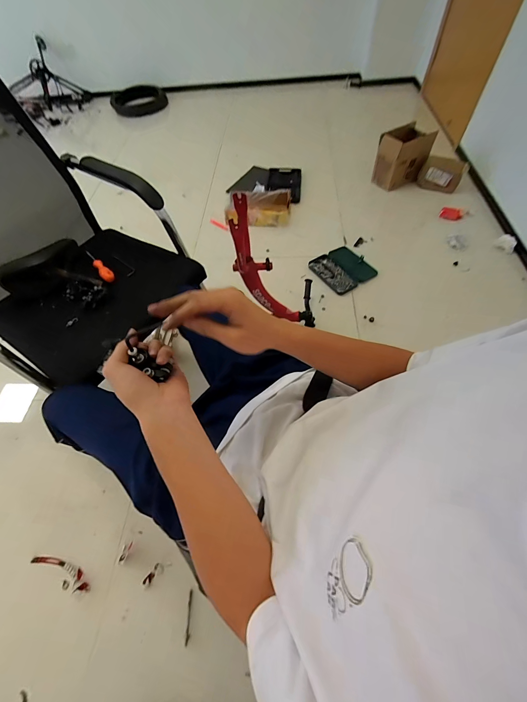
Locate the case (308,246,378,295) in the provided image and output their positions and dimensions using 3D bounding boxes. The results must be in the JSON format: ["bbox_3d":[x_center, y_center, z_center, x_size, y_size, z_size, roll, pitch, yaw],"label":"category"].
[{"bbox_3d":[0.380,-0.400,1.402,0.250,0.026,0.251,-30,60,-14],"label":"case"}]

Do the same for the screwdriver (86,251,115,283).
[{"bbox_3d":[-0.492,-0.259,0.870,0.032,0.028,0.208,-37,62,-18],"label":"screwdriver"}]

